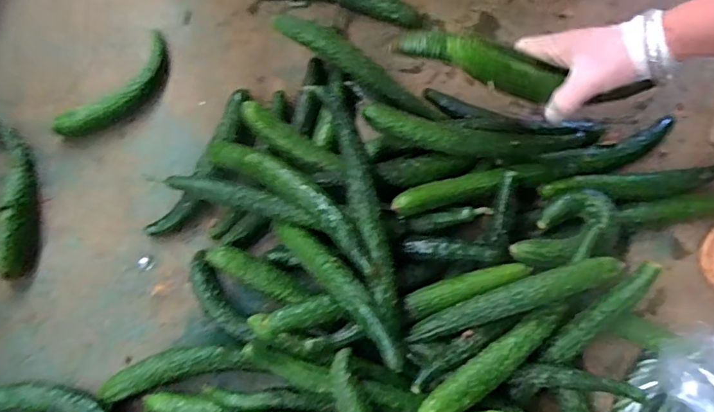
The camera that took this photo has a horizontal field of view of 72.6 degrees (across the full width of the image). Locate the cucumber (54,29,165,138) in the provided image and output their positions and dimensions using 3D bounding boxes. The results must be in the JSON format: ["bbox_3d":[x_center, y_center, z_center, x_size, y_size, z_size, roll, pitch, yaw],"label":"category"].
[{"bbox_3d":[-0.283,-0.138,0.585,0.050,0.031,0.164,38,79,11],"label":"cucumber"}]

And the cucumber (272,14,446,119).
[{"bbox_3d":[0.000,-0.161,0.572,0.217,0.031,0.040,33,78,-4],"label":"cucumber"}]

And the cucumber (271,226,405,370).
[{"bbox_3d":[-0.018,0.072,0.456,0.028,0.025,0.199,-41,51,-9],"label":"cucumber"}]

